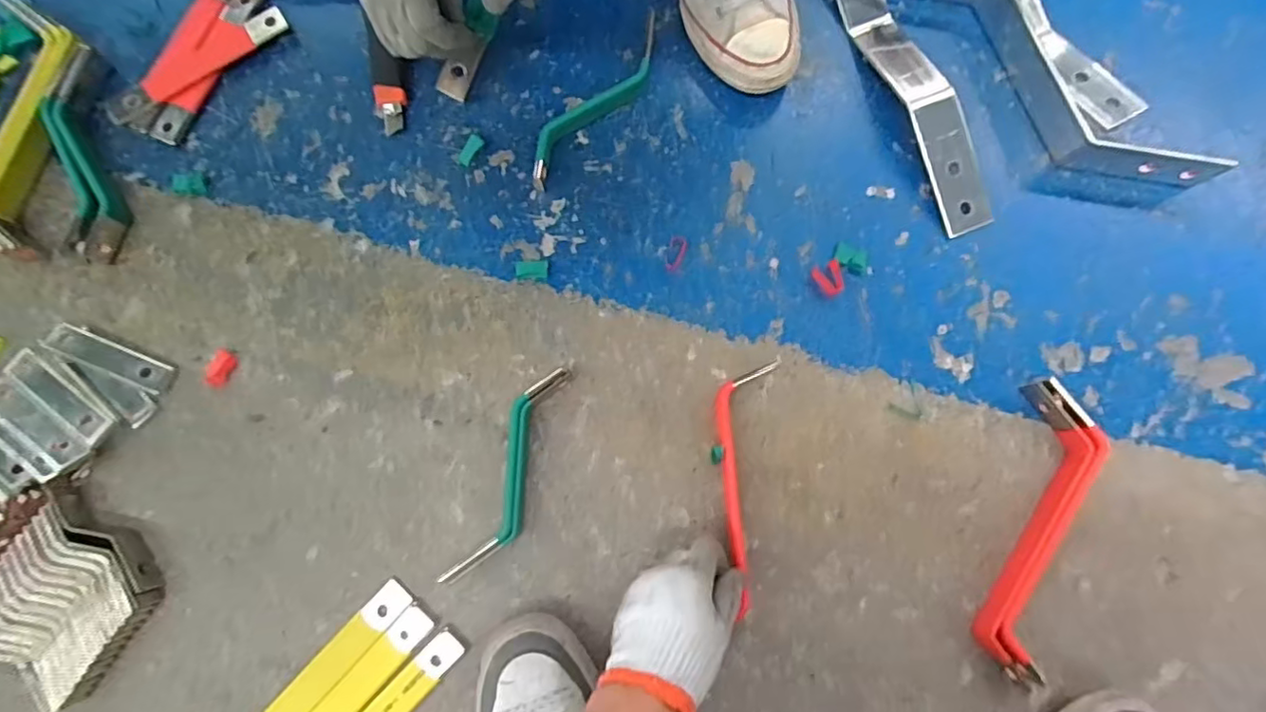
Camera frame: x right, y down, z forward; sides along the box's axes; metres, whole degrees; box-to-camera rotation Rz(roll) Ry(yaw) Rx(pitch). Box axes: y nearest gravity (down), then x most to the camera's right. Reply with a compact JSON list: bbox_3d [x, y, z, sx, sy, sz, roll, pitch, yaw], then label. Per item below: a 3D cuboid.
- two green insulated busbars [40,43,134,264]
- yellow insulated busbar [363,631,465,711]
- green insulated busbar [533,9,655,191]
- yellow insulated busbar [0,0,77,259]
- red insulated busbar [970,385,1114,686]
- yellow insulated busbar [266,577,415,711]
[{"bbox_3d":[-0.523,-0.191,0.582,0.053,0.022,0.214,-14,82,-3],"label":"two green insulated busbars"},{"bbox_3d":[-0.218,0.312,0.521,0.179,0.015,0.031,-44,84,-7],"label":"yellow insulated busbar"},{"bbox_3d":[-0.034,-0.252,0.602,0.036,0.030,0.203,41,83,5],"label":"green insulated busbar"},{"bbox_3d":[-0.602,-0.226,0.605,0.070,0.040,0.261,3,81,0],"label":"yellow insulated busbar"},{"bbox_3d":[0.360,0.152,0.538,0.059,0.034,0.253,18,81,2],"label":"red insulated busbar"},{"bbox_3d":[-0.265,0.273,0.525,0.029,0.012,0.179,42,83,6],"label":"yellow insulated busbar"}]

